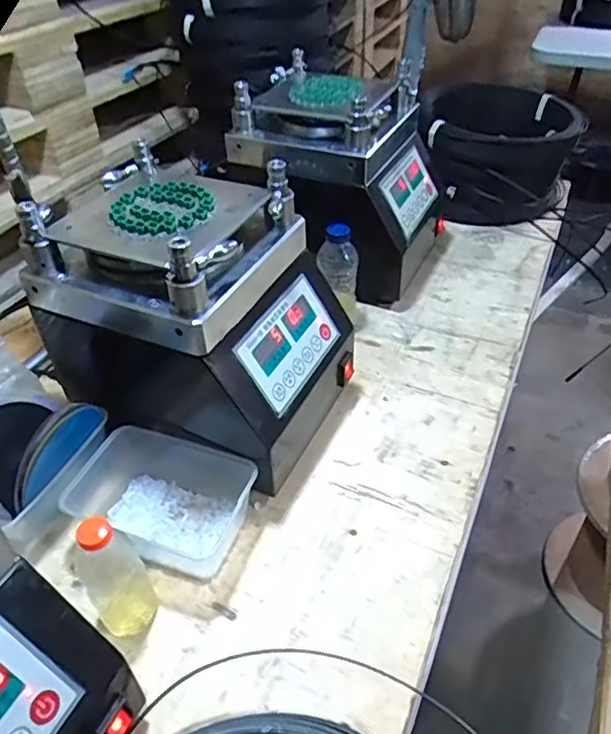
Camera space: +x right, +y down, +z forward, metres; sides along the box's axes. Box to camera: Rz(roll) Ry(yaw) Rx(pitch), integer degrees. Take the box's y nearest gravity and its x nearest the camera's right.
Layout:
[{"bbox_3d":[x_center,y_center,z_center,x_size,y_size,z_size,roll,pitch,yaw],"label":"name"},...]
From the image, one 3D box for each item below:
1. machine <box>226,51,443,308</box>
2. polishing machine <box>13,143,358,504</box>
[{"bbox_3d":[0.046,-0.280,0.919,0.282,0.295,0.204,21,46,23],"label":"machine"},{"bbox_3d":[-0.113,-0.050,0.673,0.275,0.280,0.218,18,45,21],"label":"polishing machine"}]

